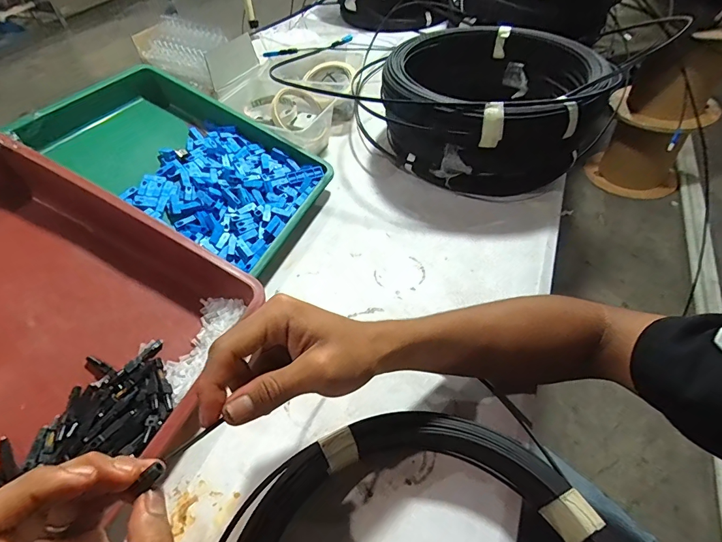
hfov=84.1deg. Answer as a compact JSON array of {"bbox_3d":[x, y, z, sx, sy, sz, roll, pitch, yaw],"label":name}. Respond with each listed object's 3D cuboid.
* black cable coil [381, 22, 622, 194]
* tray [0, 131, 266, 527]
[{"bbox_3d":[0.186,-0.231,0.579,0.253,0.140,0.273,-2,49,2],"label":"black cable coil"},{"bbox_3d":[-0.305,0.035,0.355,0.344,0.060,0.264,30,52,-1],"label":"tray"}]

